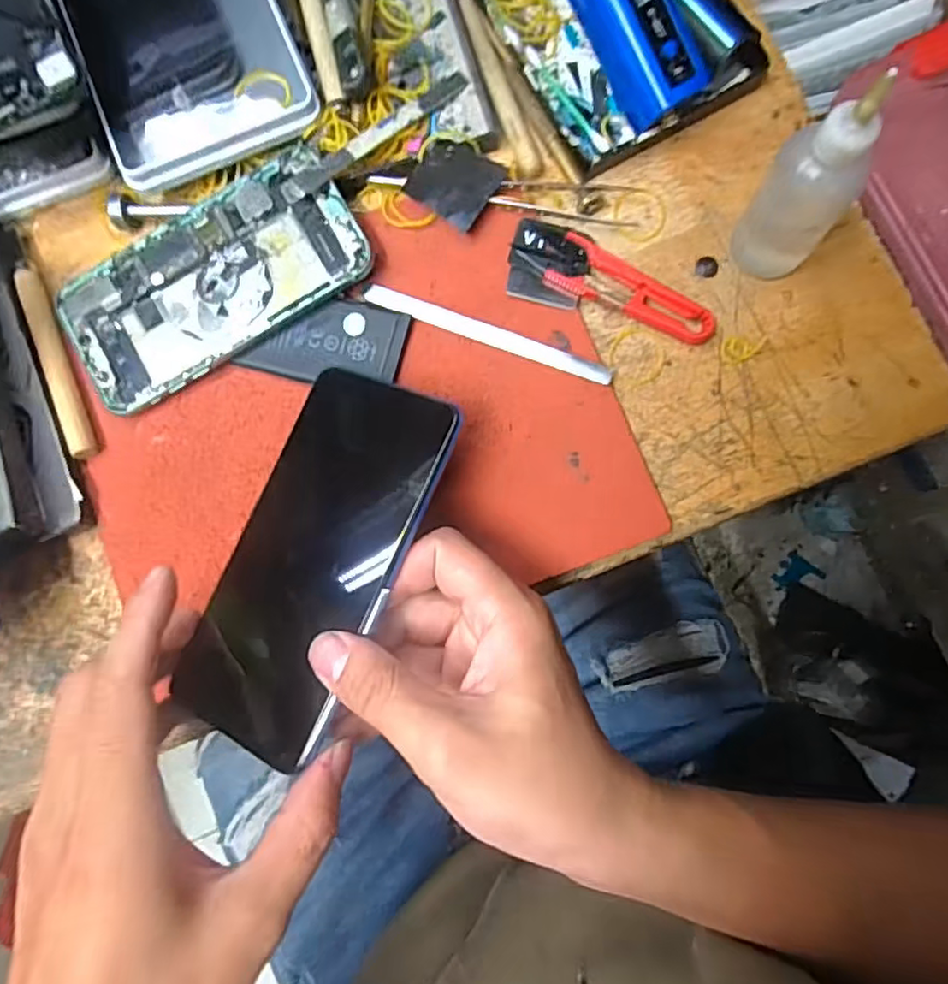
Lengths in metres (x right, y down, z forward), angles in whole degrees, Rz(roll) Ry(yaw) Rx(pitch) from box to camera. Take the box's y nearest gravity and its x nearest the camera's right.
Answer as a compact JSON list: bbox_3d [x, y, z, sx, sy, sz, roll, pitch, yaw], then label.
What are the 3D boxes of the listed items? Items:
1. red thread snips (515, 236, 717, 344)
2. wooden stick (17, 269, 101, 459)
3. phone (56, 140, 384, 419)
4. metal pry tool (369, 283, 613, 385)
[{"bbox_3d":[0.071,-0.099,0.307,0.096,0.010,0.025,24,85,5],"label":"red thread snips"},{"bbox_3d":[-0.204,-0.064,0.308,0.011,0.008,0.098,-21,83,0],"label":"wooden stick"},{"bbox_3d":[-0.127,-0.103,0.308,0.147,0.013,0.073,-30,83,-1],"label":"phone"},{"bbox_3d":[0.006,-0.077,0.307,0.127,0.005,0.011,20,84,5],"label":"metal pry tool"}]

